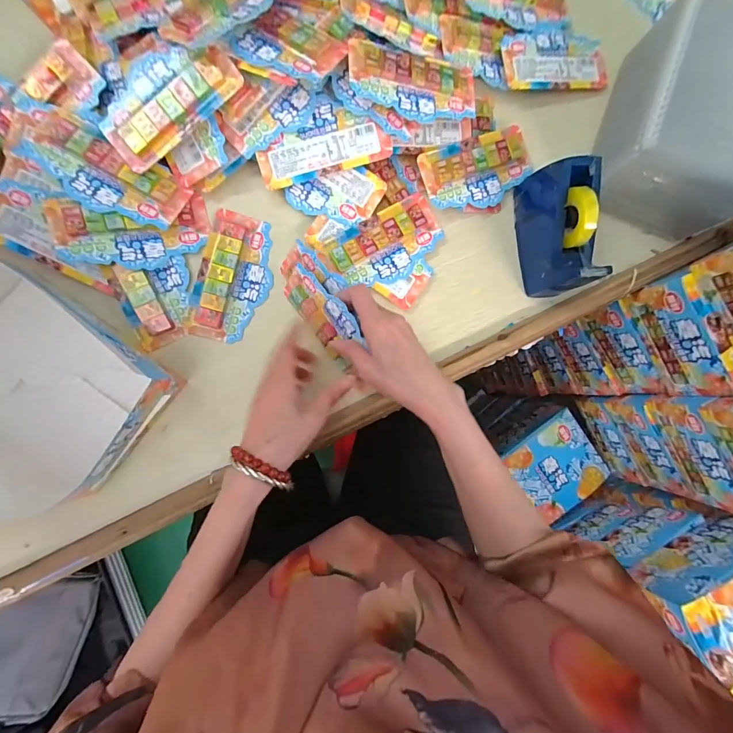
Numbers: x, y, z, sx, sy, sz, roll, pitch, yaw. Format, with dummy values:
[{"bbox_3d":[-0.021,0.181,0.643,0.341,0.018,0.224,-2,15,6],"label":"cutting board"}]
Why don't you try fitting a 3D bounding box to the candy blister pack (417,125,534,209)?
[{"bbox_3d":[0.135,-0.232,0.426,0.141,0.019,0.078,-23,93,-7],"label":"candy blister pack"}]

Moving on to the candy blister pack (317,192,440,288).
[{"bbox_3d":[0.024,-0.139,0.416,0.141,0.009,0.076,-33,94,-6],"label":"candy blister pack"}]

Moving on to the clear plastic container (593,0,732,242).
[{"bbox_3d":[0.364,-0.276,0.403,0.152,0.112,0.202,19,88,-7],"label":"clear plastic container"}]

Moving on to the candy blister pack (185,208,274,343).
[{"bbox_3d":[-0.150,-0.100,0.407,0.078,0.009,0.144,16,88,-7],"label":"candy blister pack"}]

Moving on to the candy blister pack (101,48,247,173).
[{"bbox_3d":[-0.206,-0.276,0.359,0.142,0.020,0.087,-38,95,-6],"label":"candy blister pack"}]

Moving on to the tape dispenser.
[{"bbox_3d":[0.218,-0.155,0.403,0.049,0.087,0.141,-8,91,-7],"label":"tape dispenser"}]

